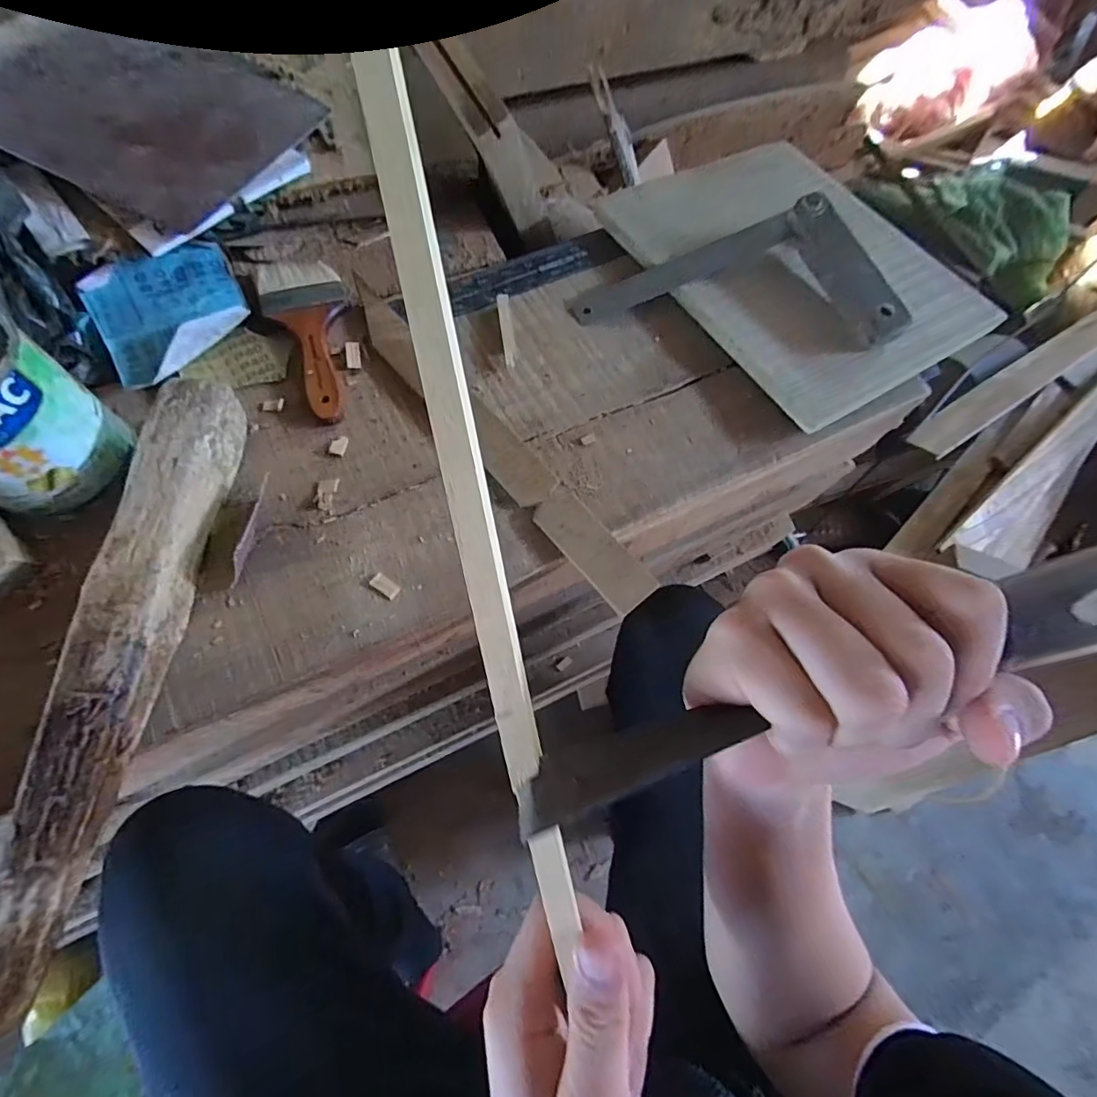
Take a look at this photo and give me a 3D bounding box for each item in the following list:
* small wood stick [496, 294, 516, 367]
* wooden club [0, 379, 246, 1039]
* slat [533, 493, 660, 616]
[{"bbox_3d":[-0.038,-0.197,0.468,0.012,0.004,0.081,-6,69,-5],"label":"small wood stick"},{"bbox_3d":[-0.262,0.060,0.316,0.038,0.033,0.367,5,68,-1],"label":"wooden club"},{"bbox_3d":[0.034,0.001,0.388,0.036,0.011,0.100,-37,74,-15],"label":"slat"}]

